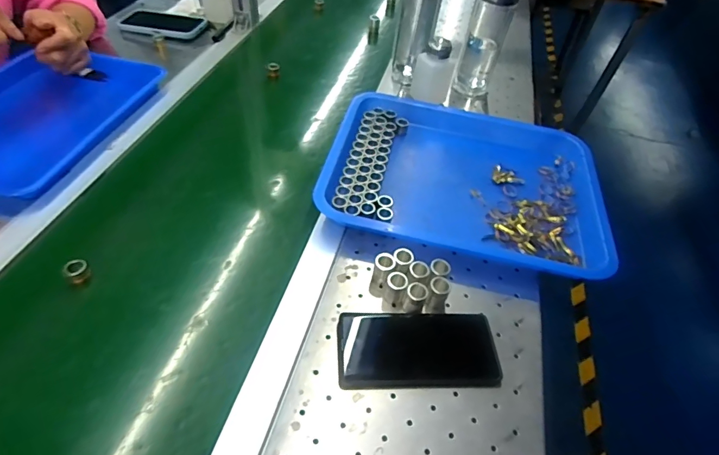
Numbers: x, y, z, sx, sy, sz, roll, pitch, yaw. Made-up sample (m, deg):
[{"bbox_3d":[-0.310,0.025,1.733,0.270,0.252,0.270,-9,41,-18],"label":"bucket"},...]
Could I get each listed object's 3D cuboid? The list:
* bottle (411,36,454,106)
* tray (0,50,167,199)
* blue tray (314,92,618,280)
[{"bbox_3d":[0.126,-0.258,0.727,0.047,0.105,0.062,-26,56,-27],"label":"bottle"},{"bbox_3d":[-0.471,-0.160,0.619,0.232,0.034,0.330,15,48,7],"label":"tray"},{"bbox_3d":[0.152,-0.086,0.622,0.371,0.038,0.316,12,48,4],"label":"blue tray"}]

